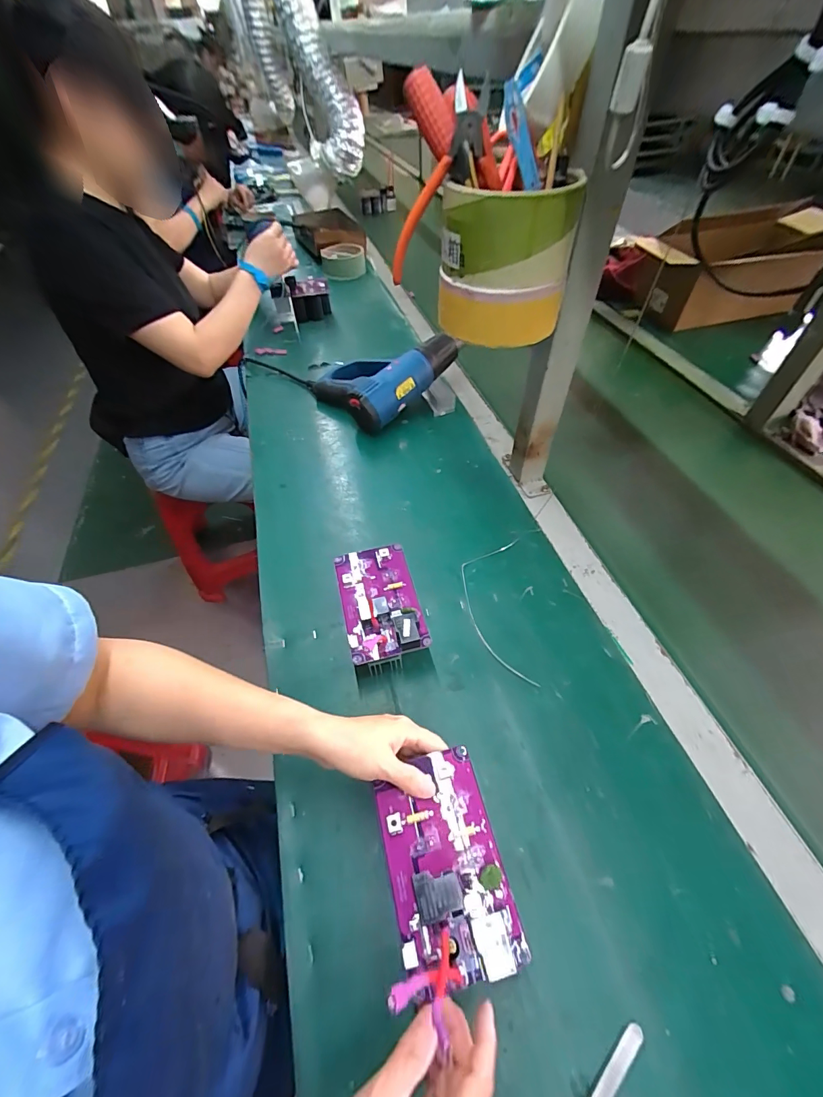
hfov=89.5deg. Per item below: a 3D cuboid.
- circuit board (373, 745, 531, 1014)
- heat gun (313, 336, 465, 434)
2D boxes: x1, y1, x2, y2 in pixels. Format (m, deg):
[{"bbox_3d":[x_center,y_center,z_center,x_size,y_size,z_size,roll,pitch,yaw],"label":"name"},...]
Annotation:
[{"bbox_3d":[0.021,0.232,0.309,0.088,0.021,0.137,-12,52,-8],"label":"circuit board"},{"bbox_3d":[-0.057,-0.327,0.768,0.202,0.097,0.232,33,59,25],"label":"heat gun"}]

